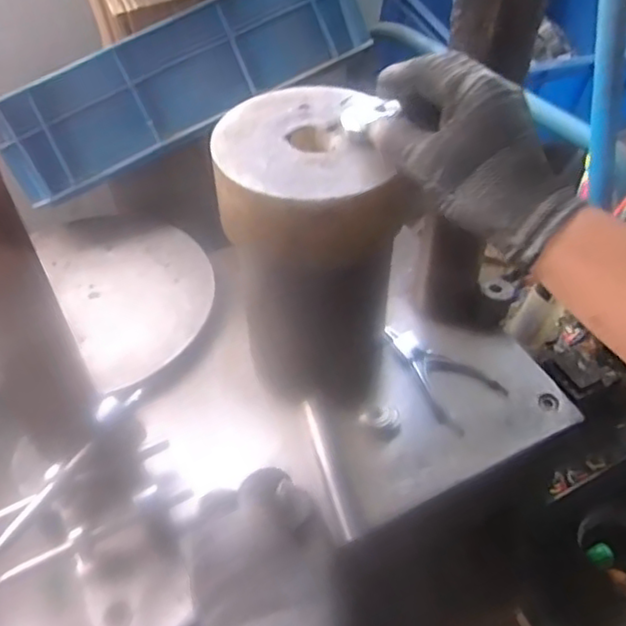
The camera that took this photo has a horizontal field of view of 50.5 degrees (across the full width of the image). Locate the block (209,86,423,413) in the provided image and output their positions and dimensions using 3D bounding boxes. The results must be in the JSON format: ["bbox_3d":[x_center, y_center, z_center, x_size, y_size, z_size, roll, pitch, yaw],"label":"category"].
[{"bbox_3d":[-0.001,-0.040,0.573,0.135,0.249,0.149,-9,47,-7],"label":"block"}]

